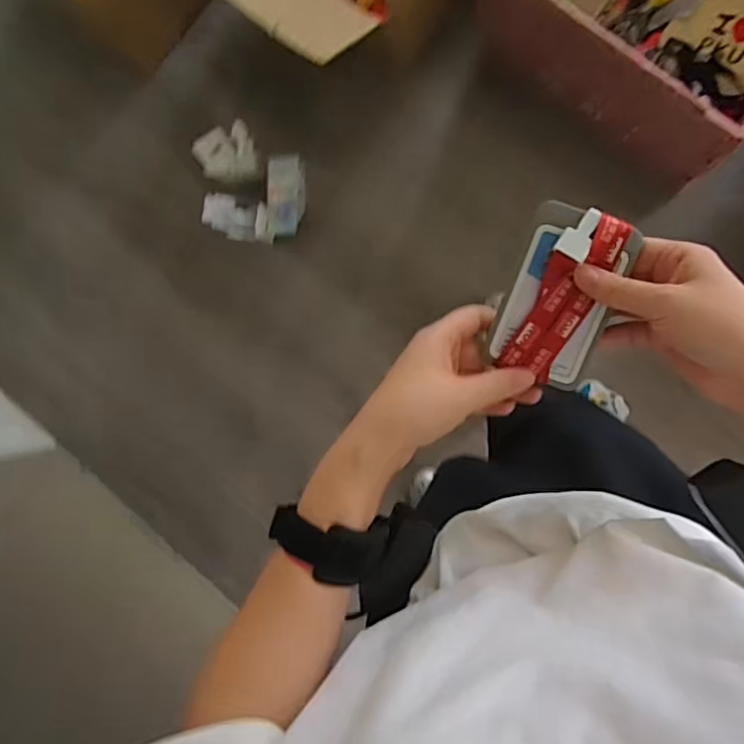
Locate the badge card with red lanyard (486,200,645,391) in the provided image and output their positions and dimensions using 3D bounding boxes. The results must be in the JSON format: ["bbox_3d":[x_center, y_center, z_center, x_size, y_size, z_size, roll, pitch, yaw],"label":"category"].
[{"bbox_3d":[0.120,-0.048,0.388,0.065,0.011,0.111,19,107,6],"label":"badge card with red lanyard"}]

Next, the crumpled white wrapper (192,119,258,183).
[{"bbox_3d":[-0.305,-0.465,1.287,0.122,0.076,0.105,-30,84,7],"label":"crumpled white wrapper"}]

